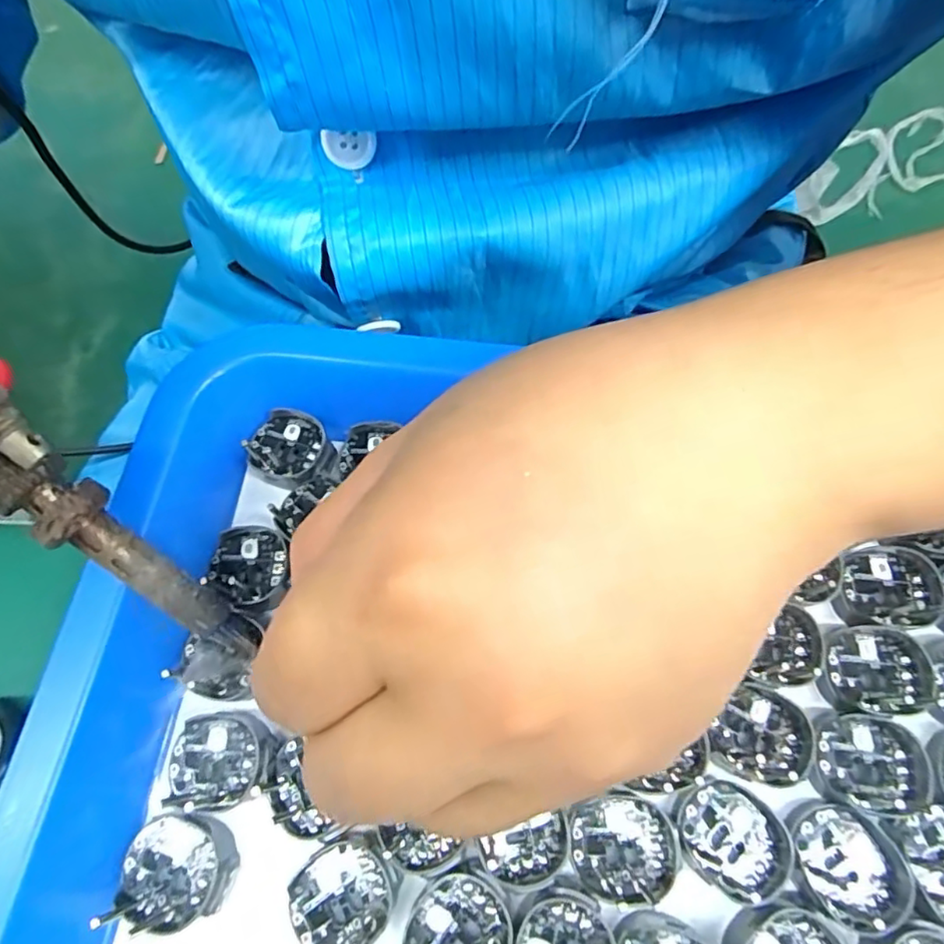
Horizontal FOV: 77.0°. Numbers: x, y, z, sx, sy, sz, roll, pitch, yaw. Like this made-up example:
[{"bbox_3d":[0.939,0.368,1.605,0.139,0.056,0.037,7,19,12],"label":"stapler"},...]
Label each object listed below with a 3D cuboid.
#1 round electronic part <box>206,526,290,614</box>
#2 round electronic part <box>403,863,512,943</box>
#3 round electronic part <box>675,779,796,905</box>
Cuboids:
[{"bbox_3d":[-0.072,0.032,0.193,0.025,0.005,0.027,0,69,-1],"label":"round electronic part"},{"bbox_3d":[-0.003,0.119,0.152,0.027,0.005,0.025,0,69,-1],"label":"round electronic part"},{"bbox_3d":[0.071,0.099,0.159,0.030,0.004,0.024,33,72,11],"label":"round electronic part"}]

